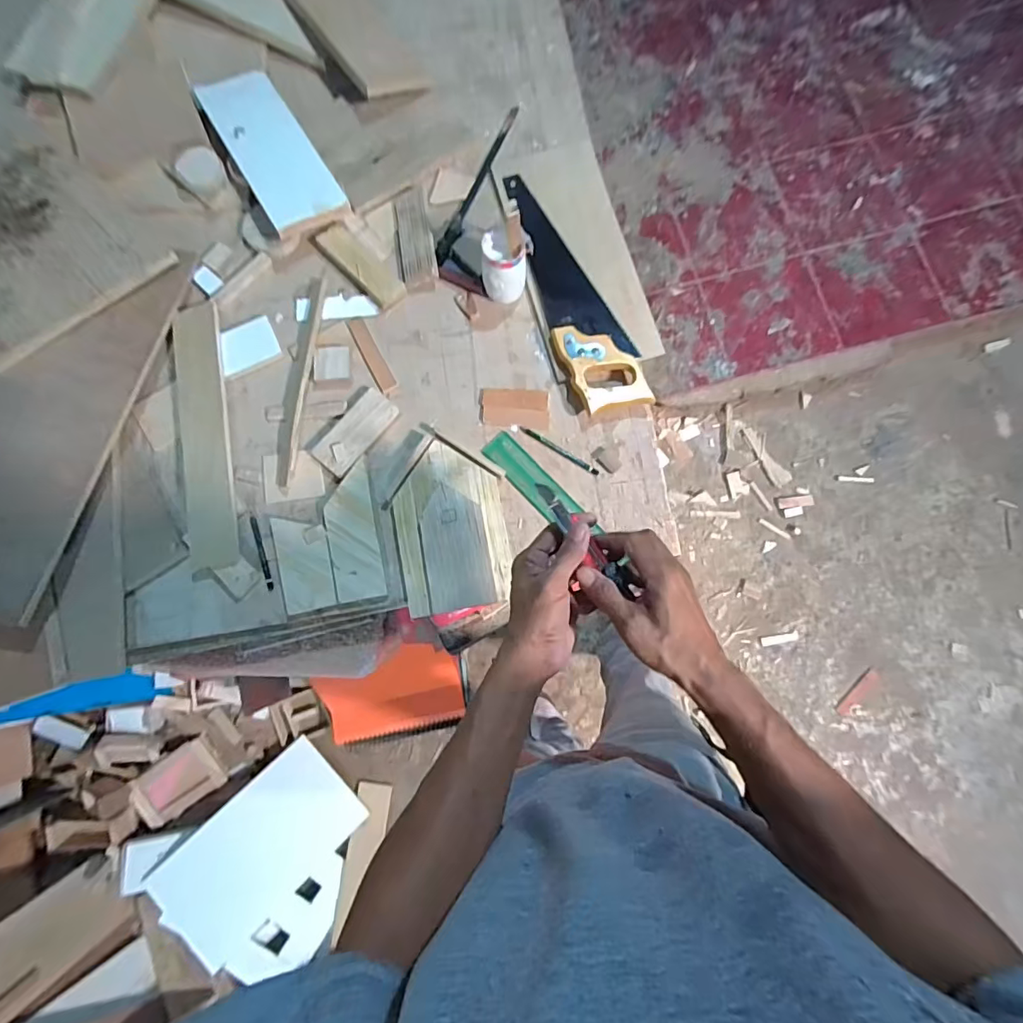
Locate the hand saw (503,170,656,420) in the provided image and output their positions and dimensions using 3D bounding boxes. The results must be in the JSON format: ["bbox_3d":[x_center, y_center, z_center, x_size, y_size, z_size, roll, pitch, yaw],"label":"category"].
[{"bbox_3d":[0.083,-0.323,0.731,0.103,0.036,0.396,-21,80,-2],"label":"hand saw"}]

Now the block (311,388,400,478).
[{"bbox_3d":[-0.217,-0.111,0.699,0.057,0.012,0.125,38,84,8],"label":"block"}]

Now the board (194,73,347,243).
[{"bbox_3d":[-0.355,-0.535,0.745,0.112,0.015,0.310,-29,77,-14],"label":"board"}]

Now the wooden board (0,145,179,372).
[{"bbox_3d":[-0.686,-0.380,0.699,0.331,0.021,0.270,42,71,8],"label":"wooden board"}]

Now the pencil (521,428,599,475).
[{"bbox_3d":[0.068,-0.086,0.707,0.124,0.004,0.010,33,84,7],"label":"pencil"}]

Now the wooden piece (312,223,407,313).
[{"bbox_3d":[-0.225,-0.365,0.741,0.051,0.015,0.161,-44,81,-5],"label":"wooden piece"}]

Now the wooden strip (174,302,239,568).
[{"bbox_3d":[-0.423,-0.114,0.695,0.062,0.017,0.375,-8,80,-10],"label":"wooden strip"}]

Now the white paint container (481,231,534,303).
[{"bbox_3d":[-0.009,-0.339,0.705,0.057,0.096,0.061,0,80,2],"label":"white paint container"}]

